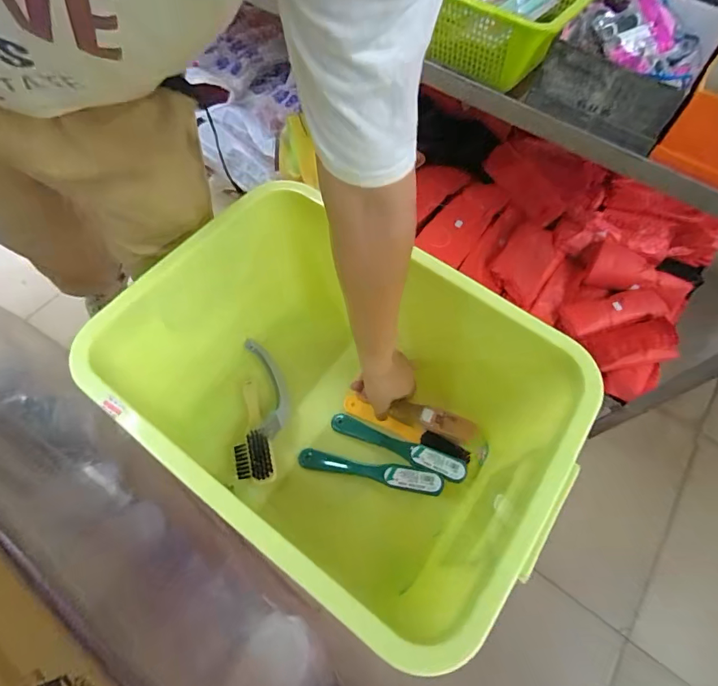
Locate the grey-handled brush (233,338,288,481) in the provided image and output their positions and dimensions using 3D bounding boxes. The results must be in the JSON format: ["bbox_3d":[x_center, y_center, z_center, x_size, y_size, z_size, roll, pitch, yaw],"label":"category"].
[{"bbox_3d":[-0.155,0.104,0.697,0.071,0.031,0.227,0,62,-2],"label":"grey-handled brush"}]

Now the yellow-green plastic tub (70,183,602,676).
[{"bbox_3d":[-0.015,0.072,0.598,0.479,0.306,0.407,34,66,15],"label":"yellow-green plastic tub"}]

